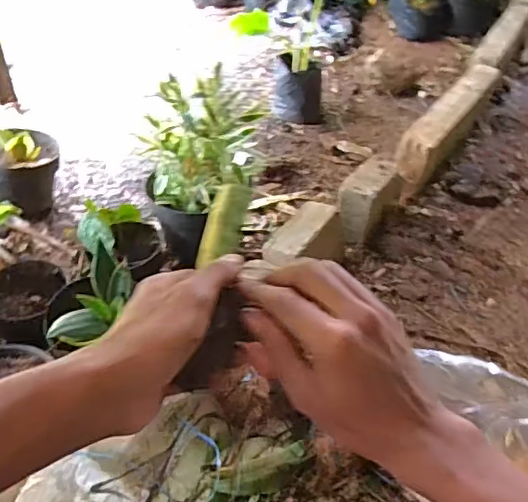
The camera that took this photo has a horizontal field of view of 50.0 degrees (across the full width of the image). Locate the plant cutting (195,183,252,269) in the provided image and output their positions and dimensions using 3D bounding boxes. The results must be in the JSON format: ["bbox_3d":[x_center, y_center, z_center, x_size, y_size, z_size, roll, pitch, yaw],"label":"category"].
[{"bbox_3d":[-0.028,-0.019,0.412,0.029,0.007,0.067,12,68,14],"label":"plant cutting"}]

